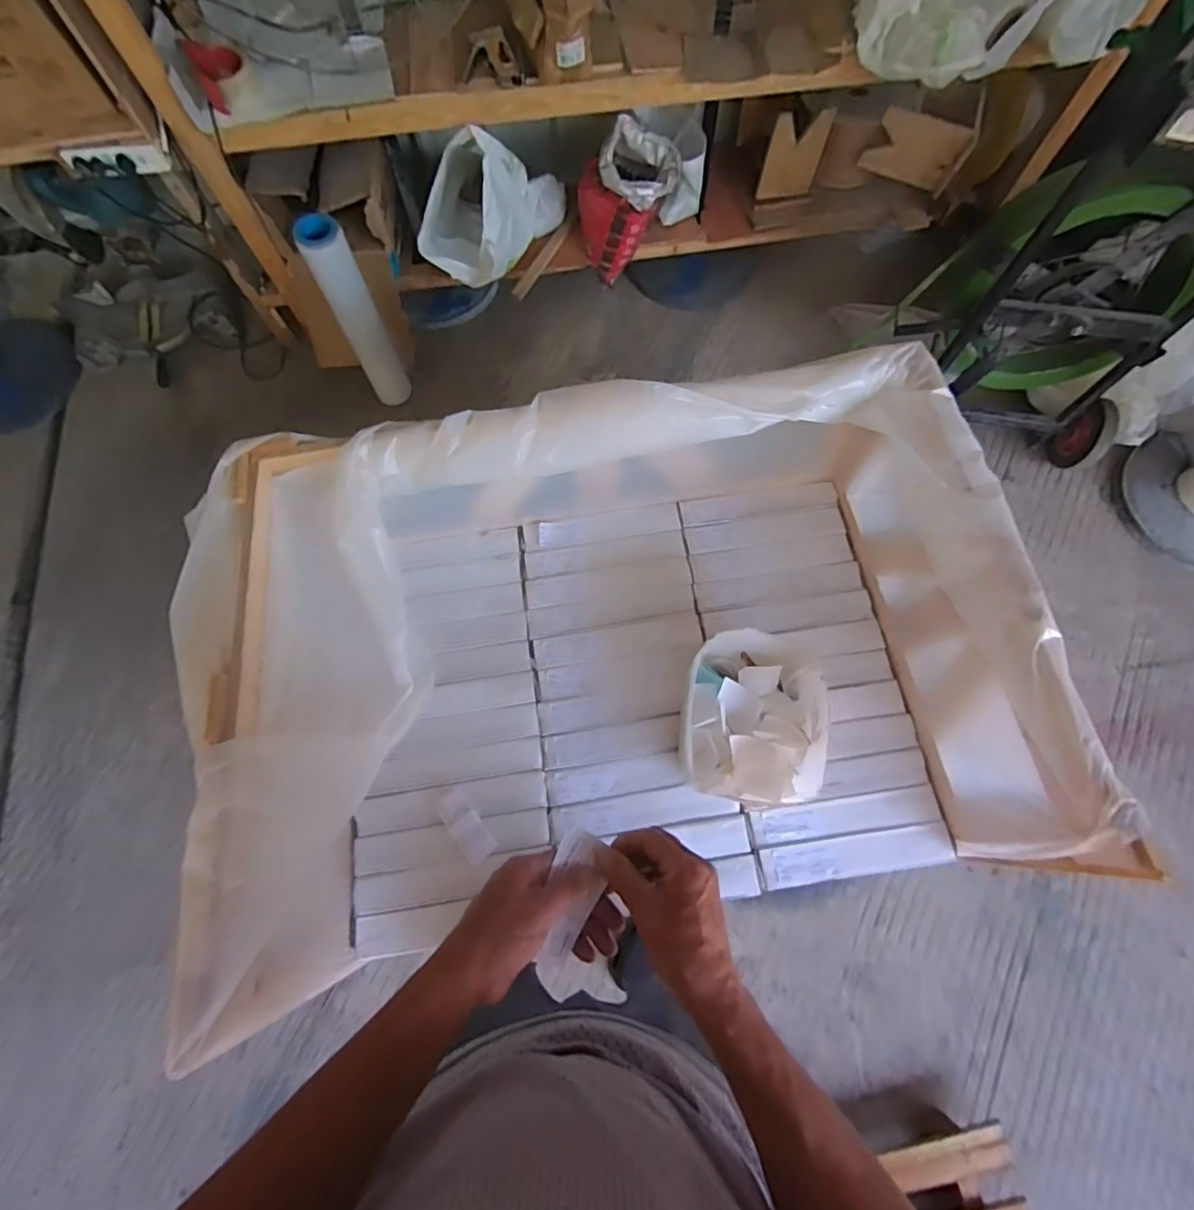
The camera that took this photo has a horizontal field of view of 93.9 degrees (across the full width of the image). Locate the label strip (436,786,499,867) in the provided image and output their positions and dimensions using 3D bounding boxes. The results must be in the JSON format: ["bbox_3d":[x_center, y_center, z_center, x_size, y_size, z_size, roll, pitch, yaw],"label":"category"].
[{"bbox_3d":[-0.213,0.359,0.903,0.048,0.005,0.119,-38,76,-10],"label":"label strip"}]

